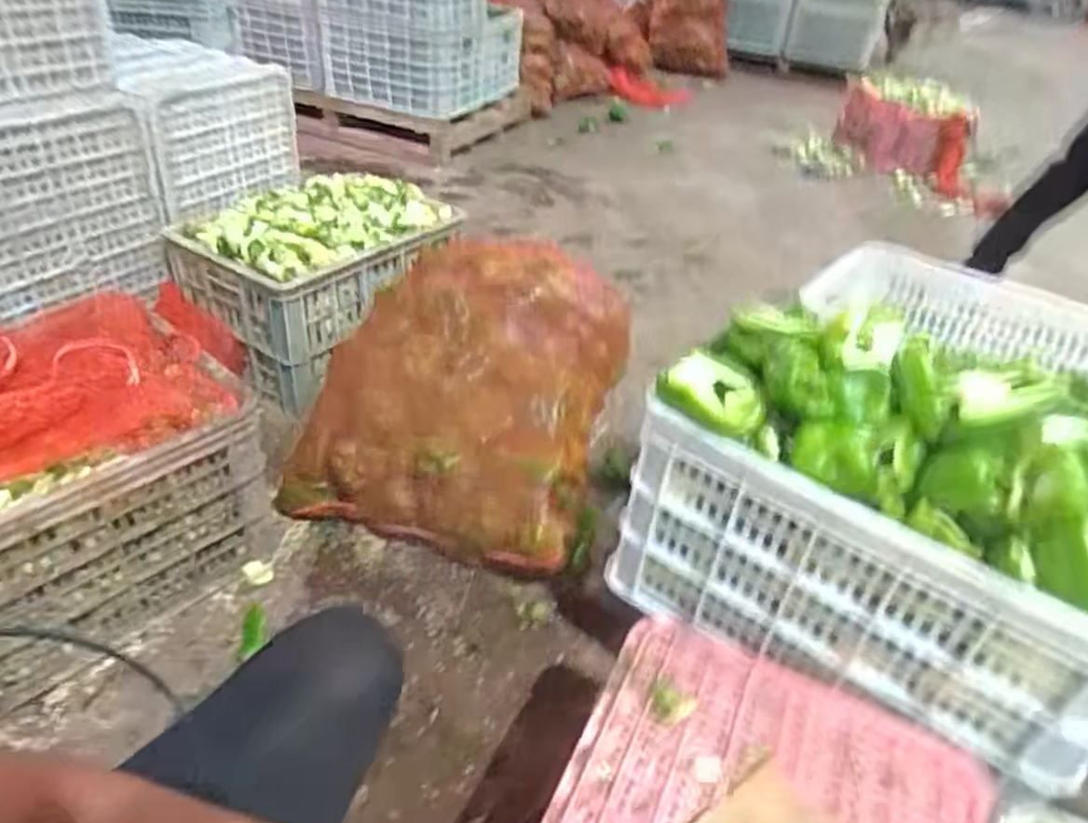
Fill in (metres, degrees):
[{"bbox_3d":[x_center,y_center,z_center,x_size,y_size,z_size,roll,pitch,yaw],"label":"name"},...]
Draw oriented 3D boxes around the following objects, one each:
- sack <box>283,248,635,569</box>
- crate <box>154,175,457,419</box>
[{"bbox_3d":[-0.115,-0.046,1.273,0.451,0.254,0.582,13,37,8],"label":"sack"},{"bbox_3d":[-0.411,-0.253,1.406,0.310,0.286,0.467,28,41,25],"label":"crate"}]

